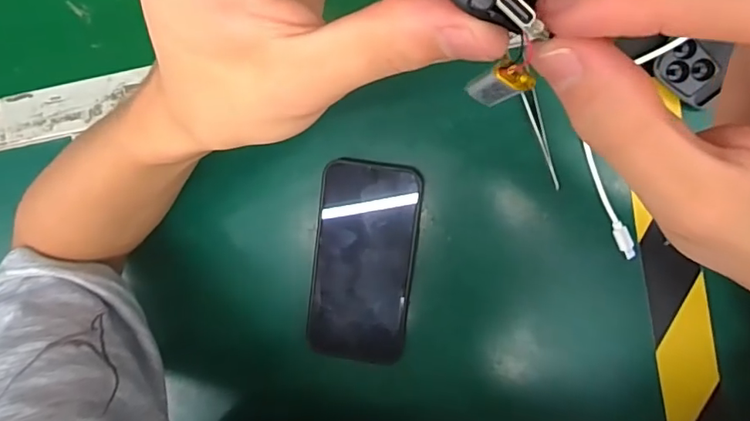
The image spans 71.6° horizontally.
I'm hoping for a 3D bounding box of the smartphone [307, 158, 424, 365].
[{"bbox_3d":[-0.009,0.040,0.388,0.075,0.016,0.149,7,96,7],"label":"smartphone"}]

